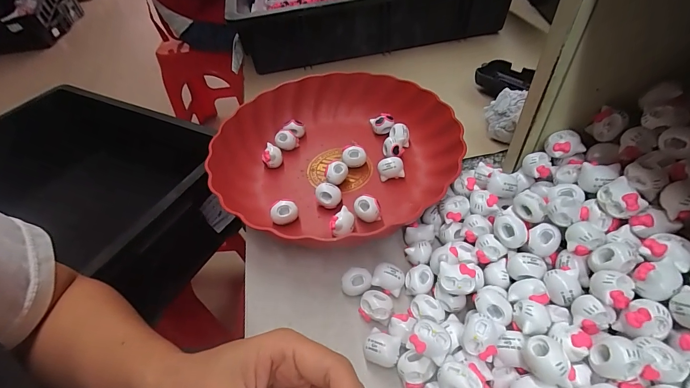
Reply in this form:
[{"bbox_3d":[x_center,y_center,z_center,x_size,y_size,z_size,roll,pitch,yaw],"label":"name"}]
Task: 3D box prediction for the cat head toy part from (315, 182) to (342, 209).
[{"bbox_3d":[-0.016,0.002,0.326,0.024,0.018,0.019,-5,48,-1],"label":"cat head toy part"}]

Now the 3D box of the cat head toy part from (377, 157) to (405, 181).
[{"bbox_3d":[0.047,-0.025,0.347,0.025,0.019,0.016,-8,48,-4],"label":"cat head toy part"}]

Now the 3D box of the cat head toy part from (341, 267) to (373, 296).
[{"bbox_3d":[0.009,0.069,0.269,0.023,0.015,0.016,-2,49,4],"label":"cat head toy part"}]

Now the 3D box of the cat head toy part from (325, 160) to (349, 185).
[{"bbox_3d":[-0.008,-0.021,0.345,0.023,0.018,0.017,-9,48,-4],"label":"cat head toy part"}]

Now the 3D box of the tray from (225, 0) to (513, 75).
[{"bbox_3d":[0.027,-0.366,0.607,0.434,0.099,0.319,-11,49,-7],"label":"tray"}]

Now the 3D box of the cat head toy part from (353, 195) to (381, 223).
[{"bbox_3d":[0.020,0.013,0.310,0.024,0.015,0.019,-1,48,2],"label":"cat head toy part"}]

